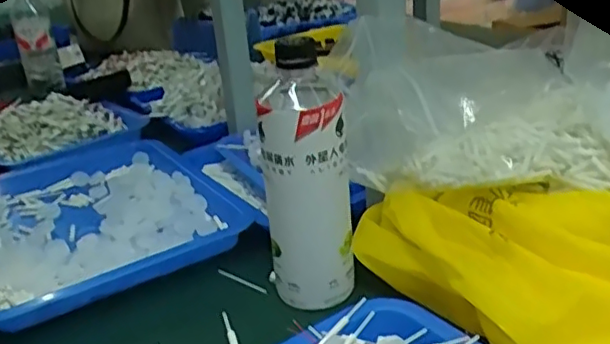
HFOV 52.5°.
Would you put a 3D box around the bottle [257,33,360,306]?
[{"bbox_3d":[0.001,0.003,0.495,0.067,0.205,0.066,-4,24,2],"label":"bottle"}]

